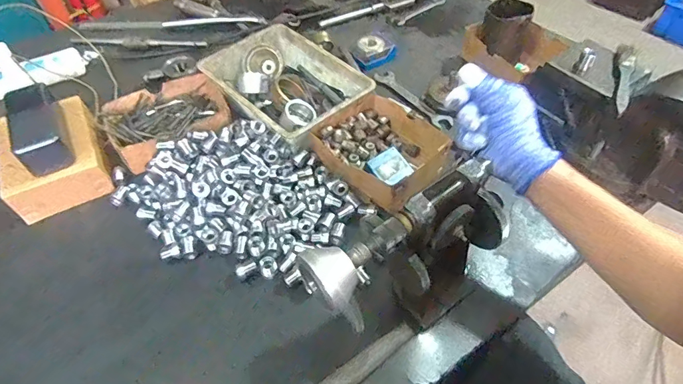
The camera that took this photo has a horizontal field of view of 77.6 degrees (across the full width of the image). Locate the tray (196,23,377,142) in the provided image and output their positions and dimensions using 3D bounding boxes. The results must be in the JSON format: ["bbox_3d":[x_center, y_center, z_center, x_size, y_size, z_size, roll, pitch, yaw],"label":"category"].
[{"bbox_3d":[-0.092,-0.173,0.680,0.169,0.059,0.247,-36,58,-25],"label":"tray"}]

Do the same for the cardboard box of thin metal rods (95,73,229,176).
[{"bbox_3d":[-0.263,-0.114,0.655,0.179,0.040,0.141,-25,53,-20],"label":"cardboard box of thin metal rods"}]

